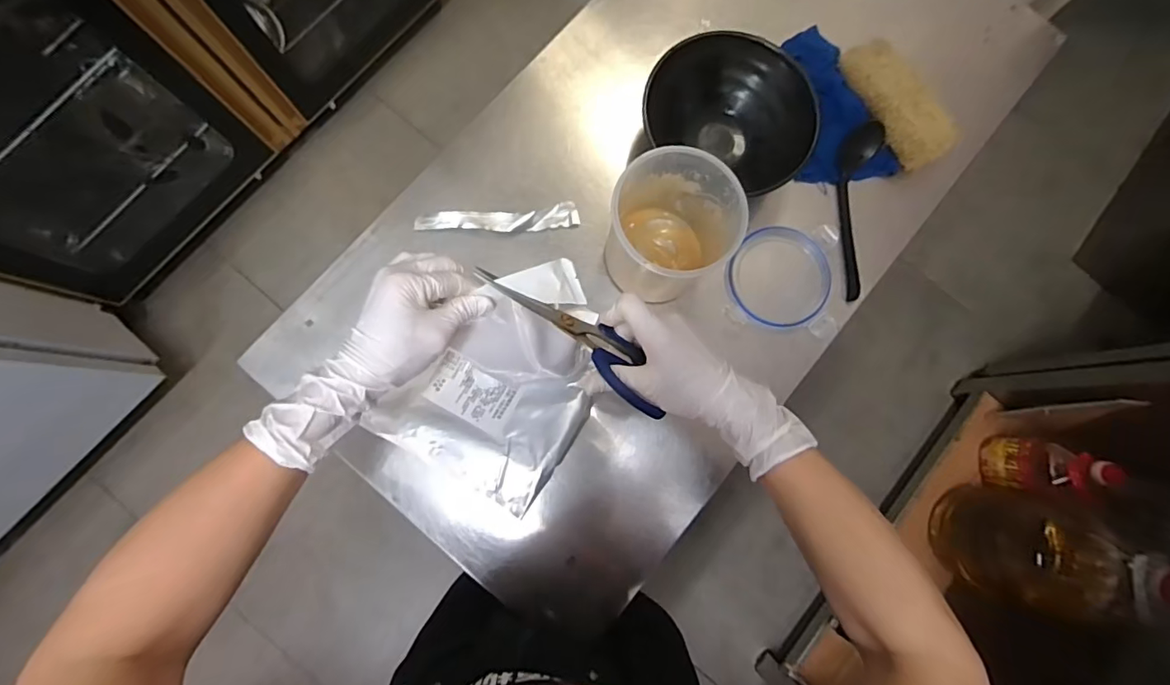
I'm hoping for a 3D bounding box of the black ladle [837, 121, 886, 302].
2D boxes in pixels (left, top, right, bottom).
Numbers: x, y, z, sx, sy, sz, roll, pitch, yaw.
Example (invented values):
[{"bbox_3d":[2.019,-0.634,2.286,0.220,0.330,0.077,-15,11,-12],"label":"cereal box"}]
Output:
[{"bbox_3d":[0.318,-0.157,0.618,0.045,0.027,0.205,11,82,-1],"label":"black ladle"}]

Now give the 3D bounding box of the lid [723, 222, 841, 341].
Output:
[{"bbox_3d":[0.227,-0.076,0.608,0.126,0.015,0.122,4,82,-2],"label":"lid"}]

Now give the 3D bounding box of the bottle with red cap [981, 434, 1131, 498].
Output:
[{"bbox_3d":[1.054,0.283,1.206,0.103,0.248,0.127,3,82,-2],"label":"bottle with red cap"}]

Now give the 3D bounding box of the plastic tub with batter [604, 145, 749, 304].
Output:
[{"bbox_3d":[0.089,-0.113,0.550,0.122,0.139,0.112,3,82,-2],"label":"plastic tub with batter"}]

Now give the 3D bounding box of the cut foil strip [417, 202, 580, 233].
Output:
[{"bbox_3d":[-0.101,-0.142,0.609,0.185,0.016,0.032,-6,82,-4],"label":"cut foil strip"}]

